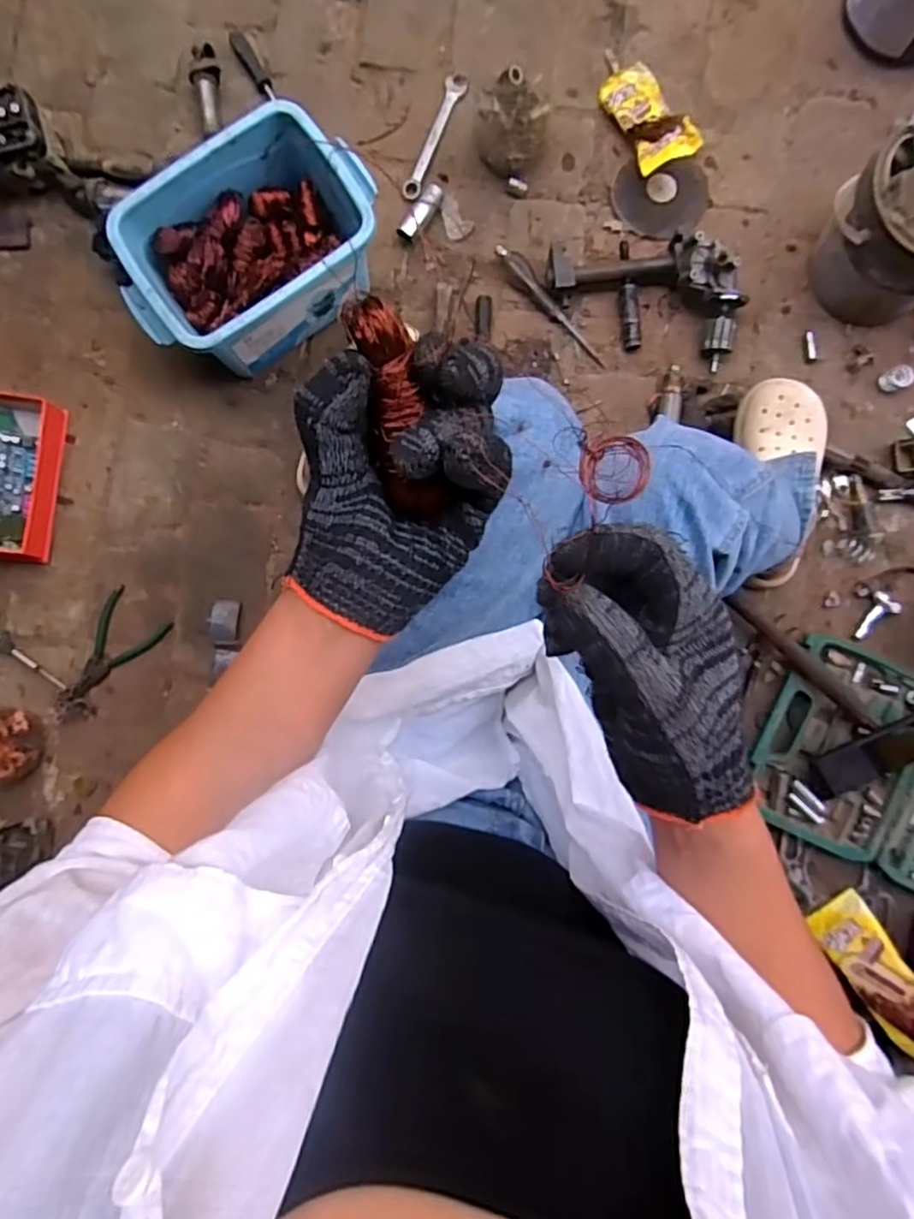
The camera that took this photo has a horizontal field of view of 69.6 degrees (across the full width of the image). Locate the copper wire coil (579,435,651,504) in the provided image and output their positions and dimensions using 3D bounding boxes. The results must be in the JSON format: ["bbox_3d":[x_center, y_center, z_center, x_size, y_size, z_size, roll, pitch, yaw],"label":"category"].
[{"bbox_3d":[0.079,-0.070,0.330,0.033,0.008,0.033,0,88,7],"label":"copper wire coil"}]

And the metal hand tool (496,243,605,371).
[{"bbox_3d":[0.122,-0.395,0.856,0.017,0.024,0.198,-45,98,4],"label":"metal hand tool"}]

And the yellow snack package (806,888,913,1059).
[{"bbox_3d":[0.525,0.457,0.796,0.074,0.025,0.205,-35,58,5],"label":"yellow snack package"}]

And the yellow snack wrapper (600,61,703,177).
[{"bbox_3d":[0.244,-0.623,0.837,0.070,0.027,0.167,-25,72,6],"label":"yellow snack wrapper"}]

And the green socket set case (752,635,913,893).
[{"bbox_3d":[0.567,0.213,0.830,0.367,0.033,0.248,25,91,2],"label":"green socket set case"}]

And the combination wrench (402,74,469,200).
[{"bbox_3d":[-0.029,-0.619,0.864,0.032,0.014,0.160,22,91,2],"label":"combination wrench"}]

